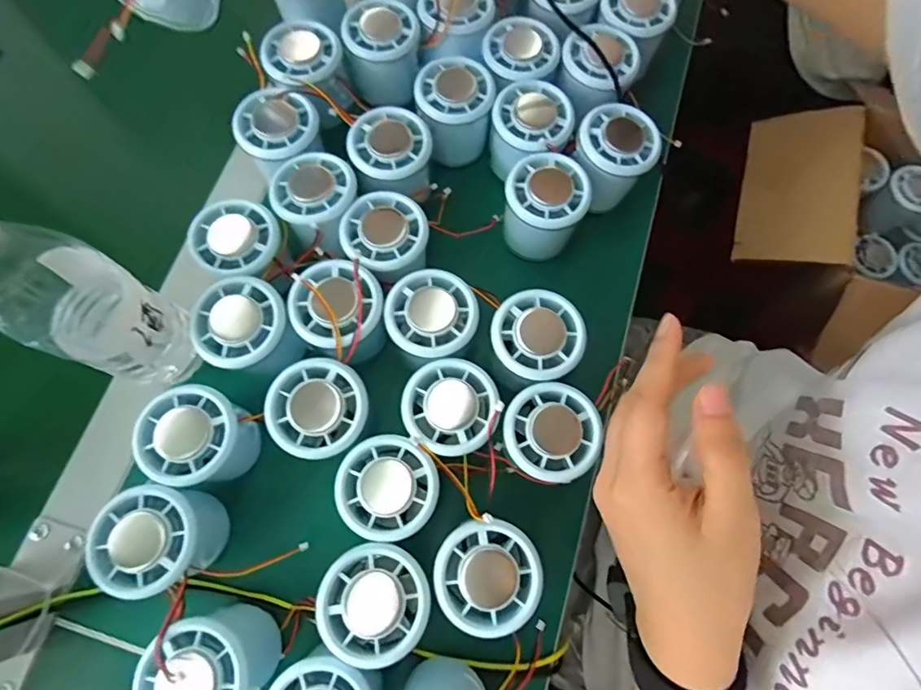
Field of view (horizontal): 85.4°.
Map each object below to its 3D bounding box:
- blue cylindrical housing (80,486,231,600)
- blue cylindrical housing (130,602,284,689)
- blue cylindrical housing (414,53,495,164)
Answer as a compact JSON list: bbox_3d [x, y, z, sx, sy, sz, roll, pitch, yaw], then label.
[{"bbox_3d":[-0.173,0.112,0.289,0.052,0.057,0.053,0,73,1],"label":"blue cylindrical housing"},{"bbox_3d":[-0.134,0.176,0.274,0.054,0.062,0.050,0,73,1],"label":"blue cylindrical housing"},{"bbox_3d":[-0.005,-0.177,0.381,0.055,0.055,0.053,0,73,1],"label":"blue cylindrical housing"}]

